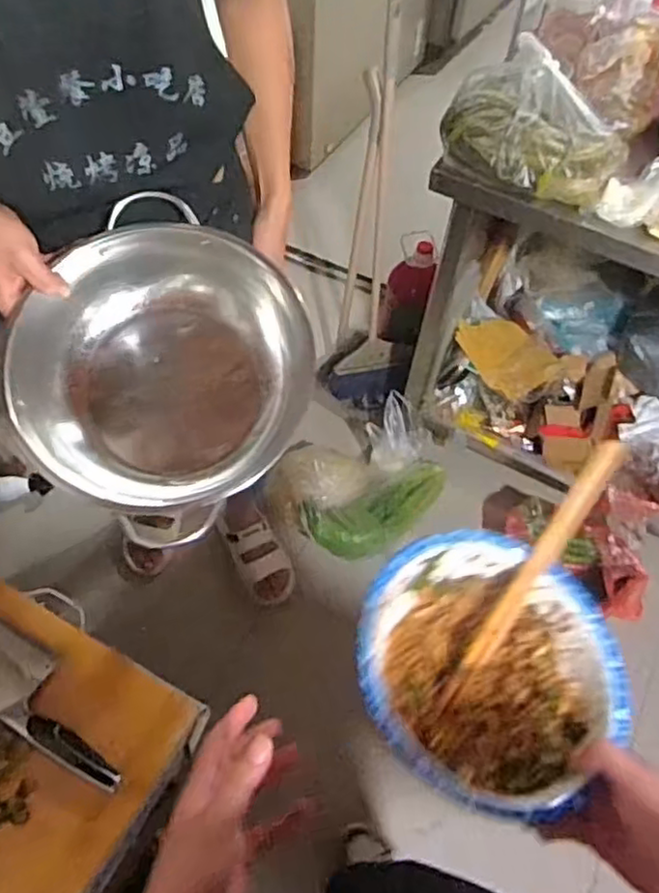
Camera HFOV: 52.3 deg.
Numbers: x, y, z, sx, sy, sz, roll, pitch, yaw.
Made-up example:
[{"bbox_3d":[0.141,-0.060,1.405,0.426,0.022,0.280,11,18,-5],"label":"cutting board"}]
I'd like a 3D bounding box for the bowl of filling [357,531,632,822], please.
[{"bbox_3d":[0.113,0.154,0.484,0.190,0.065,0.184,2,57,-3],"label":"bowl of filling"}]

